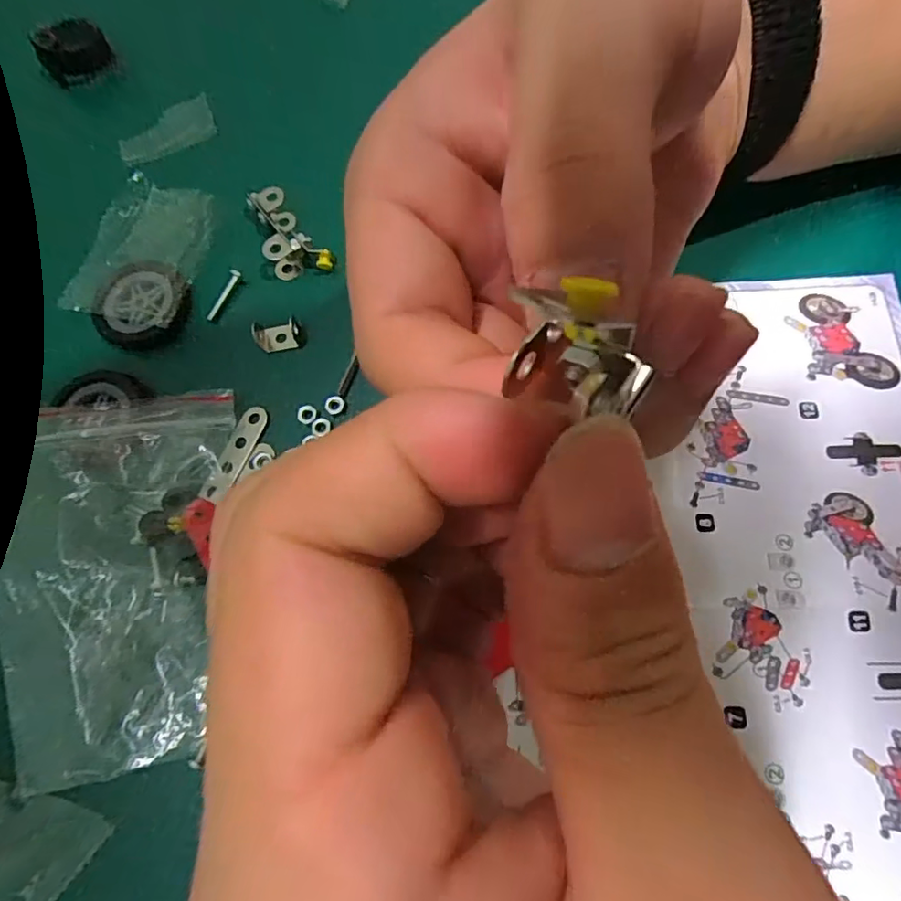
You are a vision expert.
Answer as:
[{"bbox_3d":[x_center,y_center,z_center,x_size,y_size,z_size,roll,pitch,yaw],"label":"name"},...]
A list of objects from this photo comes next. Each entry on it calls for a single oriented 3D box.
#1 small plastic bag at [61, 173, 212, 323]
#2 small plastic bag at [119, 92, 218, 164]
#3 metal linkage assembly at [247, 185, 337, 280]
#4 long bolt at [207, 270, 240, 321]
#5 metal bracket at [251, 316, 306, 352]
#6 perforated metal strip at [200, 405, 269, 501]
[{"bbox_3d":[-0.121,-0.079,0.218,0.040,0.009,0.060,14,73,10],"label":"small plastic bag"},{"bbox_3d":[-0.126,-0.142,0.243,0.043,0.004,0.018,-26,86,0],"label":"small plastic bag"},{"bbox_3d":[-0.065,-0.083,0.215,0.019,0.017,0.042,-38,72,-8],"label":"metal linkage assembly"},{"bbox_3d":[-0.089,-0.061,0.214,0.004,0.004,0.022,29,88,11],"label":"long bolt"},{"bbox_3d":[-0.066,-0.044,0.209,0.020,0.008,0.011,-5,71,4],"label":"metal bracket"},{"bbox_3d":[-0.077,0.001,0.196,0.009,0.004,0.037,23,74,4],"label":"perforated metal strip"}]

